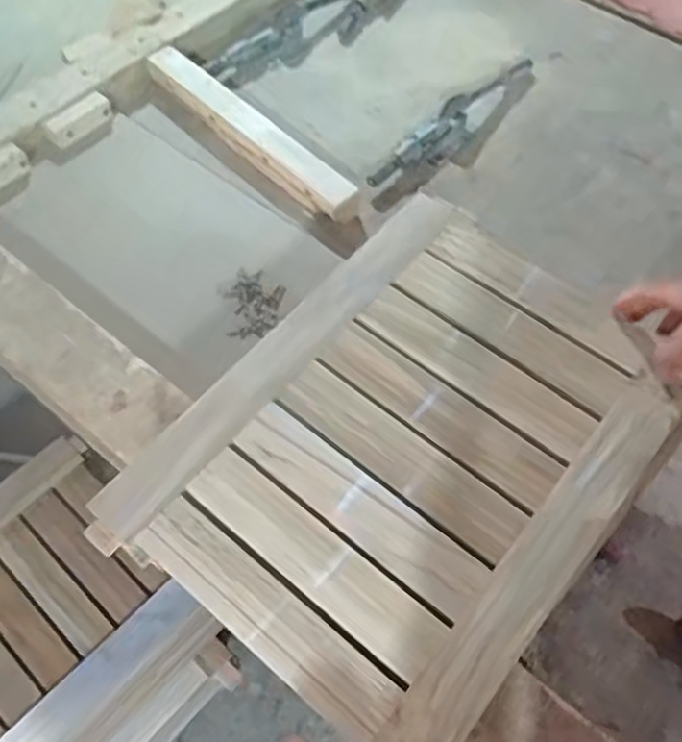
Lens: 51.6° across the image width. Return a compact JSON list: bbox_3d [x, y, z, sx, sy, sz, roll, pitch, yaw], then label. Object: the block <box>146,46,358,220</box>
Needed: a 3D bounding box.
[{"bbox_3d":[-0.131,-0.339,0.995,0.059,0.051,0.393,-40,66,-22],"label":"block"}]

